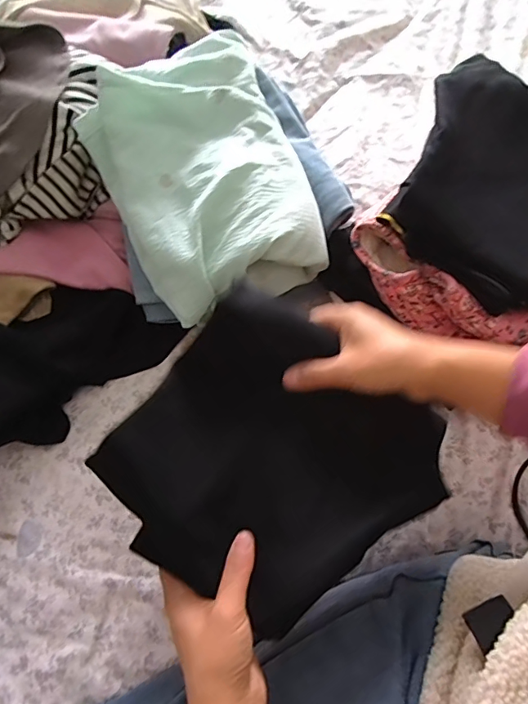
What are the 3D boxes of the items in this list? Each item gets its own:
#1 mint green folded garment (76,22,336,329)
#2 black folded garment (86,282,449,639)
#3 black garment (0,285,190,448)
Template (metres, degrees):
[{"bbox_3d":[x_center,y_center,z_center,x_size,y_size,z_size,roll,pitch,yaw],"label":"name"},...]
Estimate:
[{"bbox_3d":[-0.060,-0.187,0.496,0.208,0.114,0.267,-27,71,-8],"label":"mint green folded garment"},{"bbox_3d":[0.013,0.086,0.360,0.217,0.059,0.214,34,74,13],"label":"black folded garment"},{"bbox_3d":[-0.240,0.006,0.531,0.277,0.081,0.139,-33,71,-26],"label":"black garment"}]

